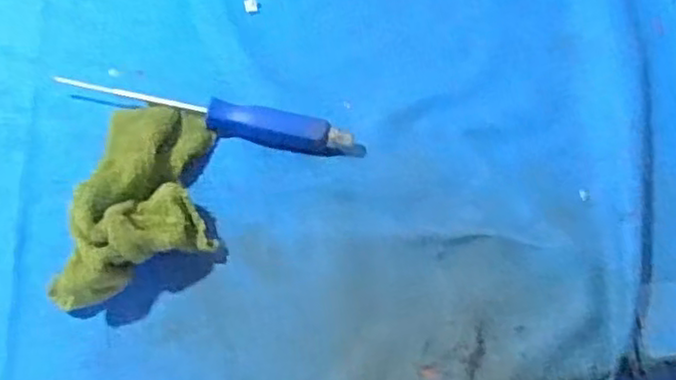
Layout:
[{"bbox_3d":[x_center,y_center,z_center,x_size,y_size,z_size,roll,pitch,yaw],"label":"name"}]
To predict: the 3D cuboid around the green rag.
[{"bbox_3d":[-0.110,0.005,0.397,0.082,0.039,0.131,9,65,3],"label":"green rag"}]

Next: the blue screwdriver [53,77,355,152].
[{"bbox_3d":[-0.085,-0.047,0.436,0.188,0.020,0.021,11,65,4],"label":"blue screwdriver"}]

